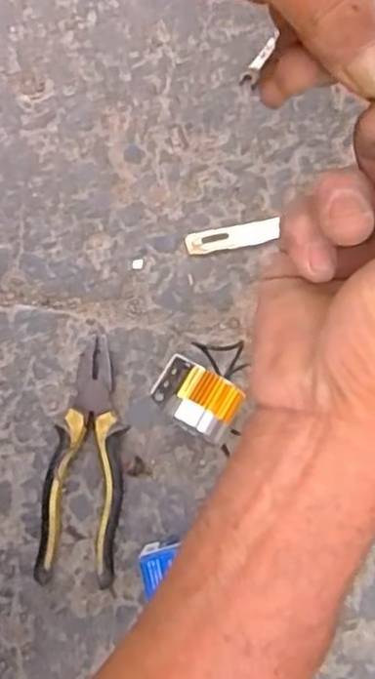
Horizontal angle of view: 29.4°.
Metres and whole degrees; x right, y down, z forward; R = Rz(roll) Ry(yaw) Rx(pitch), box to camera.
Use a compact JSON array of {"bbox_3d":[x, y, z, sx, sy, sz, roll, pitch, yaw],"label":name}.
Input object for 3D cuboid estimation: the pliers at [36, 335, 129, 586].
[{"bbox_3d":[-0.079,0.094,0.567,0.059,0.024,0.190,5,78,3],"label":"pliers"}]

